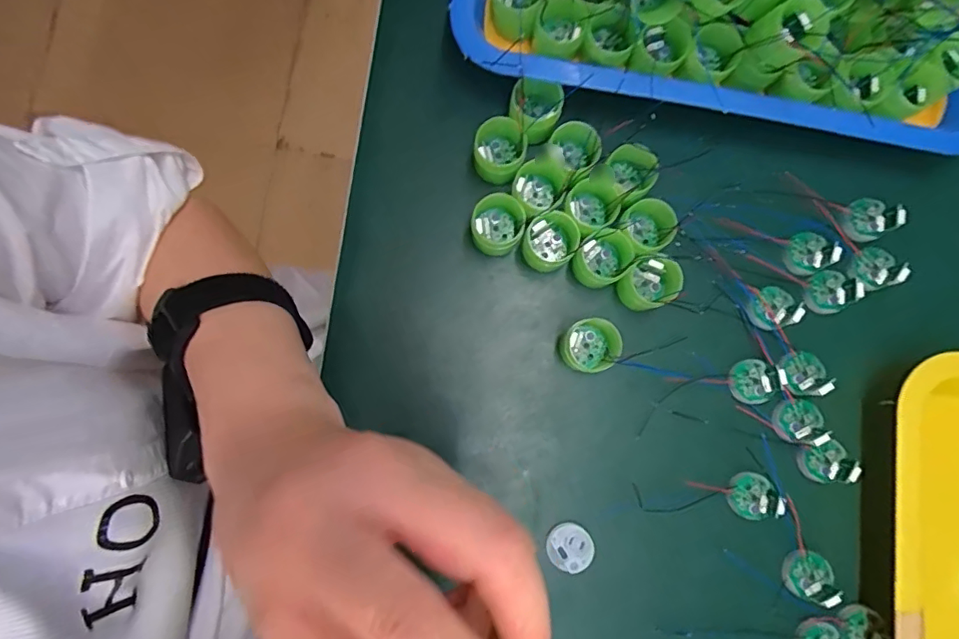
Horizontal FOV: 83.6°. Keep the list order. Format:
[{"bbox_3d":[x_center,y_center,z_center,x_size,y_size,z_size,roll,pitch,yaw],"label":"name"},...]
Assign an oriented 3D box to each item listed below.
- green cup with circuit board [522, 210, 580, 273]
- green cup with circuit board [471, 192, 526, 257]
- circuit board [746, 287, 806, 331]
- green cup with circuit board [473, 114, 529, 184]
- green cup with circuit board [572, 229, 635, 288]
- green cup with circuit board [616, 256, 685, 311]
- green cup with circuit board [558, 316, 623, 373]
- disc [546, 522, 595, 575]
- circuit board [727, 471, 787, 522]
[{"bbox_3d":[0.042,-0.044,0.314,0.027,0.029,0.029,0,84,-2],"label":"green cup with circuit board"},{"bbox_3d":[0.011,-0.054,0.312,0.029,0.033,0.028,0,84,-2],"label":"green cup with circuit board"},{"bbox_3d":[0.174,-0.007,0.315,0.026,0.013,0.024,-17,85,-3],"label":"circuit board"},{"bbox_3d":[0.012,-0.097,0.313,0.030,0.030,0.028,0,84,-2],"label":"green cup with circuit board"},{"bbox_3d":[0.072,-0.034,0.313,0.031,0.025,0.027,-42,87,-5],"label":"green cup with circuit board"},{"bbox_3d":[0.098,-0.019,0.310,0.029,0.026,0.028,0,84,-2],"label":"green cup with circuit board"},{"bbox_3d":[0.062,0.016,0.305,0.031,0.027,0.028,-11,85,-3],"label":"green cup with circuit board"},{"bbox_3d":[0.052,0.130,0.303,0.026,0.004,0.026,0,84,-2],"label":"disc"},{"bbox_3d":[0.155,0.100,0.302,0.027,0.013,0.026,18,84,0],"label":"circuit board"}]

